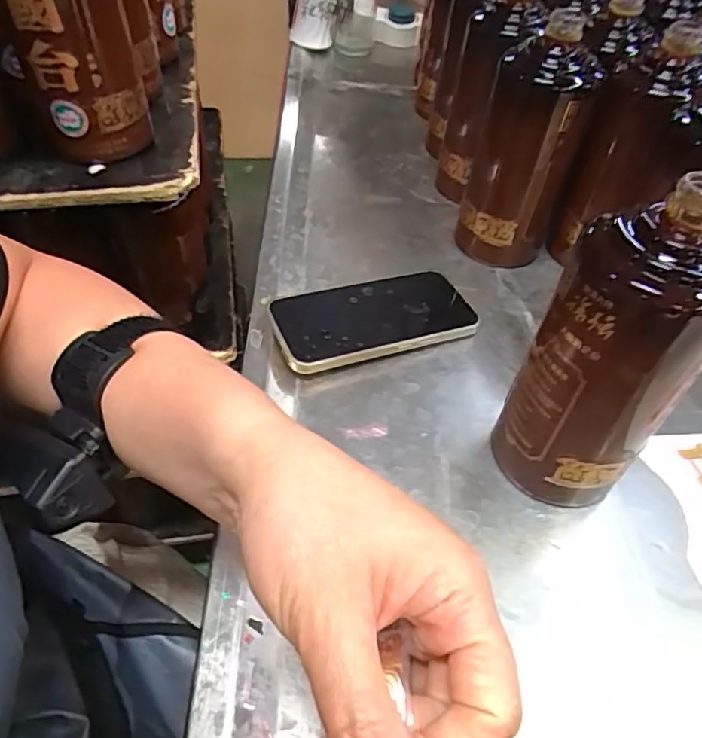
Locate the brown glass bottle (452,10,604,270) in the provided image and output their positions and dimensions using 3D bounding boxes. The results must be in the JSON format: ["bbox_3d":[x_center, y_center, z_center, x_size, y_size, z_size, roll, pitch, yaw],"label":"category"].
[{"bbox_3d":[0.145,-0.186,0.482,0.083,0.189,0.081,18,47,11],"label":"brown glass bottle"}]

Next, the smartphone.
[{"bbox_3d":[0.018,-0.039,0.444,0.156,0.016,0.076,-15,51,-20],"label":"smartphone"}]

